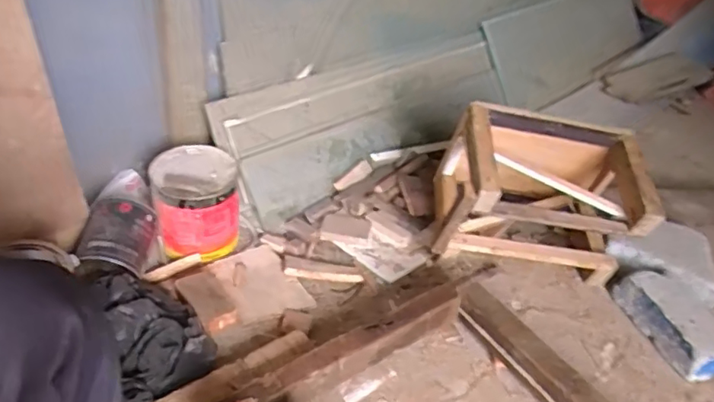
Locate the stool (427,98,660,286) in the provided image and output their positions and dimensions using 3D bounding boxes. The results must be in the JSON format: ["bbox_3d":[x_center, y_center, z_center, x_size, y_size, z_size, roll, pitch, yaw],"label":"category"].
[{"bbox_3d":[0.327,-0.014,1.072,0.345,0.271,0.239,4,37,-4],"label":"stool"}]

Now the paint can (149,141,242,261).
[{"bbox_3d":[-0.292,0.003,1.039,0.143,0.159,0.136,5,36,-3],"label":"paint can"}]

